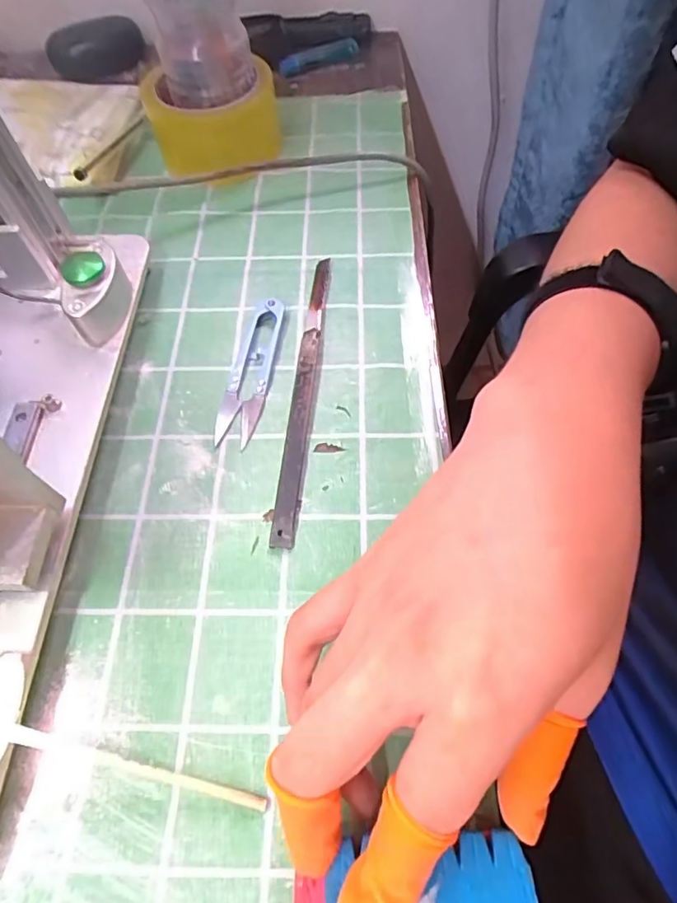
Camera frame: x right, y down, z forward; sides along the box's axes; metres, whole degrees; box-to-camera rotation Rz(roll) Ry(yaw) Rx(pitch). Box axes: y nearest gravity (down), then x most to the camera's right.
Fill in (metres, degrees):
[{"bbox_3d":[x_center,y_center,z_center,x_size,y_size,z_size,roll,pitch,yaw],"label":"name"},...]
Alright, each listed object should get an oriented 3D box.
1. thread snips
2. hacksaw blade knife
[{"bbox_3d":[-0.052,-0.050,0.308,0.025,0.010,0.100,6,61,6],"label":"thread snips"},{"bbox_3d":[-0.019,-0.040,0.301,0.012,0.009,0.195,4,61,5],"label":"hacksaw blade knife"}]

